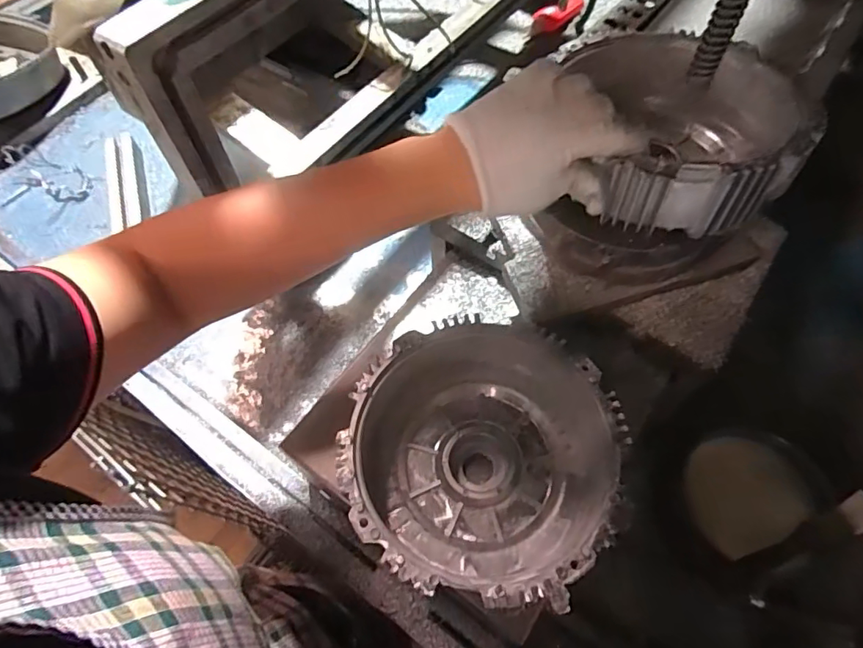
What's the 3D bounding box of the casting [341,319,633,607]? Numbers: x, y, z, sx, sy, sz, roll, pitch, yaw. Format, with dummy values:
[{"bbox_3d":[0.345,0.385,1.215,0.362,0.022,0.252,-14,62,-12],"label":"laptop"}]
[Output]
[{"bbox_3d":[0.035,0.100,0.397,0.183,0.079,0.185,17,63,11],"label":"casting"}]

